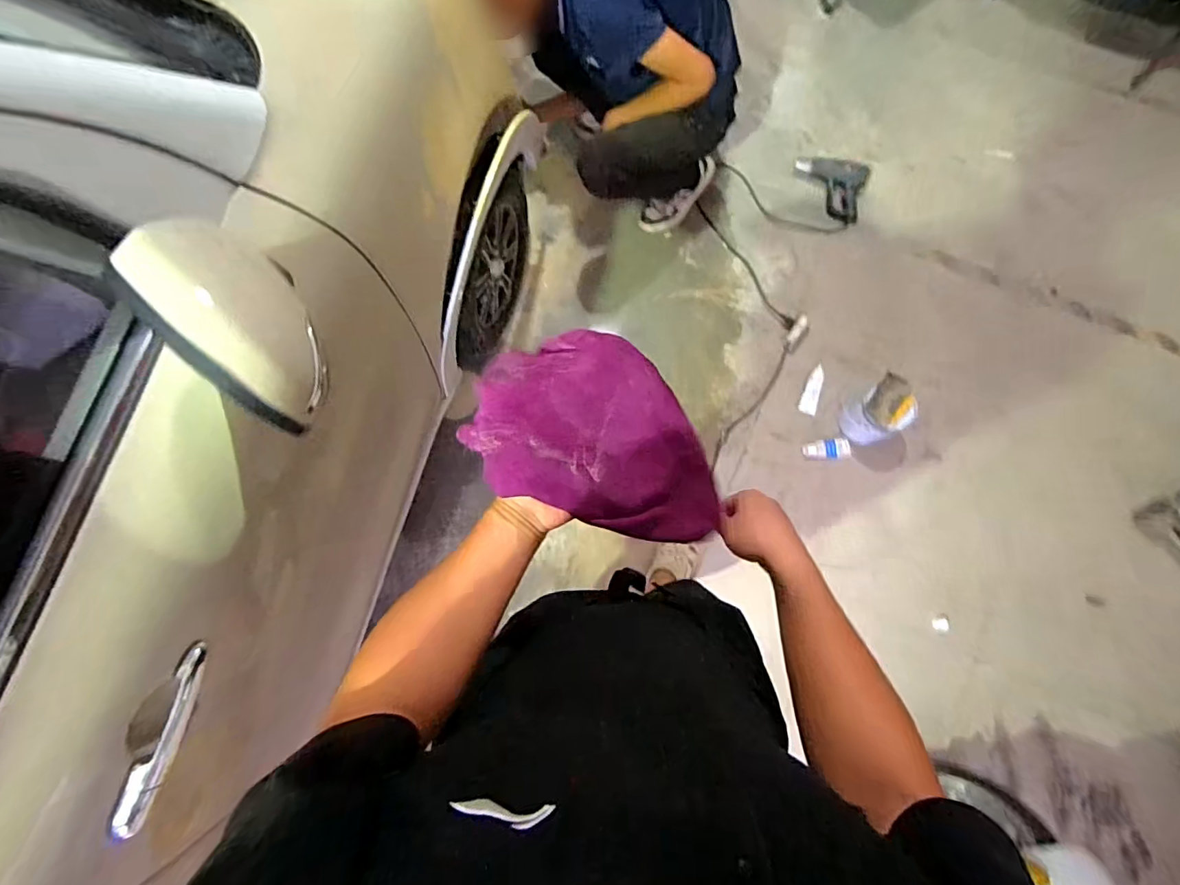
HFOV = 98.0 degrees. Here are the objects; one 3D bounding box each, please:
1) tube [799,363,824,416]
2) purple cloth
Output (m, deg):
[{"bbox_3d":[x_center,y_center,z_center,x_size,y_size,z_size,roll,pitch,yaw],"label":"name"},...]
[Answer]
[{"bbox_3d":[0.665,-0.155,1.523,0.047,0.023,0.153,20,79,4],"label":"tube"},{"bbox_3d":[0.022,-0.003,0.528,0.262,0.106,0.181,26,79,5],"label":"purple cloth"}]

